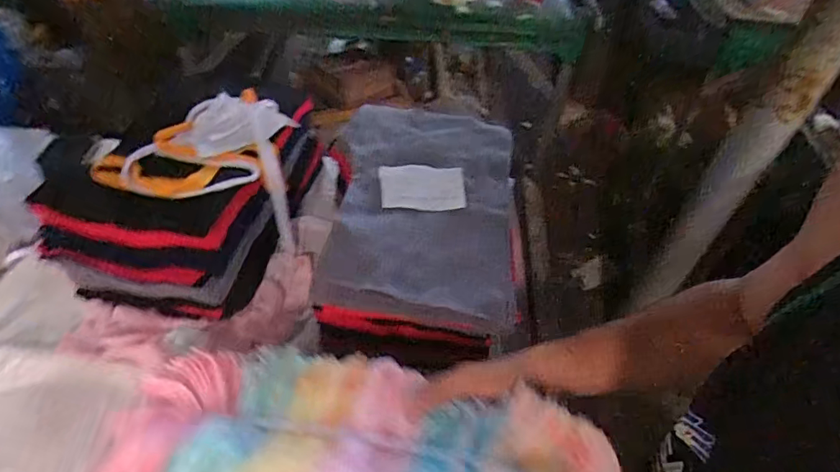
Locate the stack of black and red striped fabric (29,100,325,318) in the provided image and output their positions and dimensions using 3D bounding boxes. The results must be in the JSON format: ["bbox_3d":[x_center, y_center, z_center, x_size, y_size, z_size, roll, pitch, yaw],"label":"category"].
[{"bbox_3d":[-0.300,-0.036,0.643,0.230,0.125,0.258,6,47,1],"label":"stack of black and red striped fabric"}]

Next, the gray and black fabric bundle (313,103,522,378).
[{"bbox_3d":[0.001,-0.021,0.651,0.234,0.110,0.359,6,47,1],"label":"gray and black fabric bundle"}]

